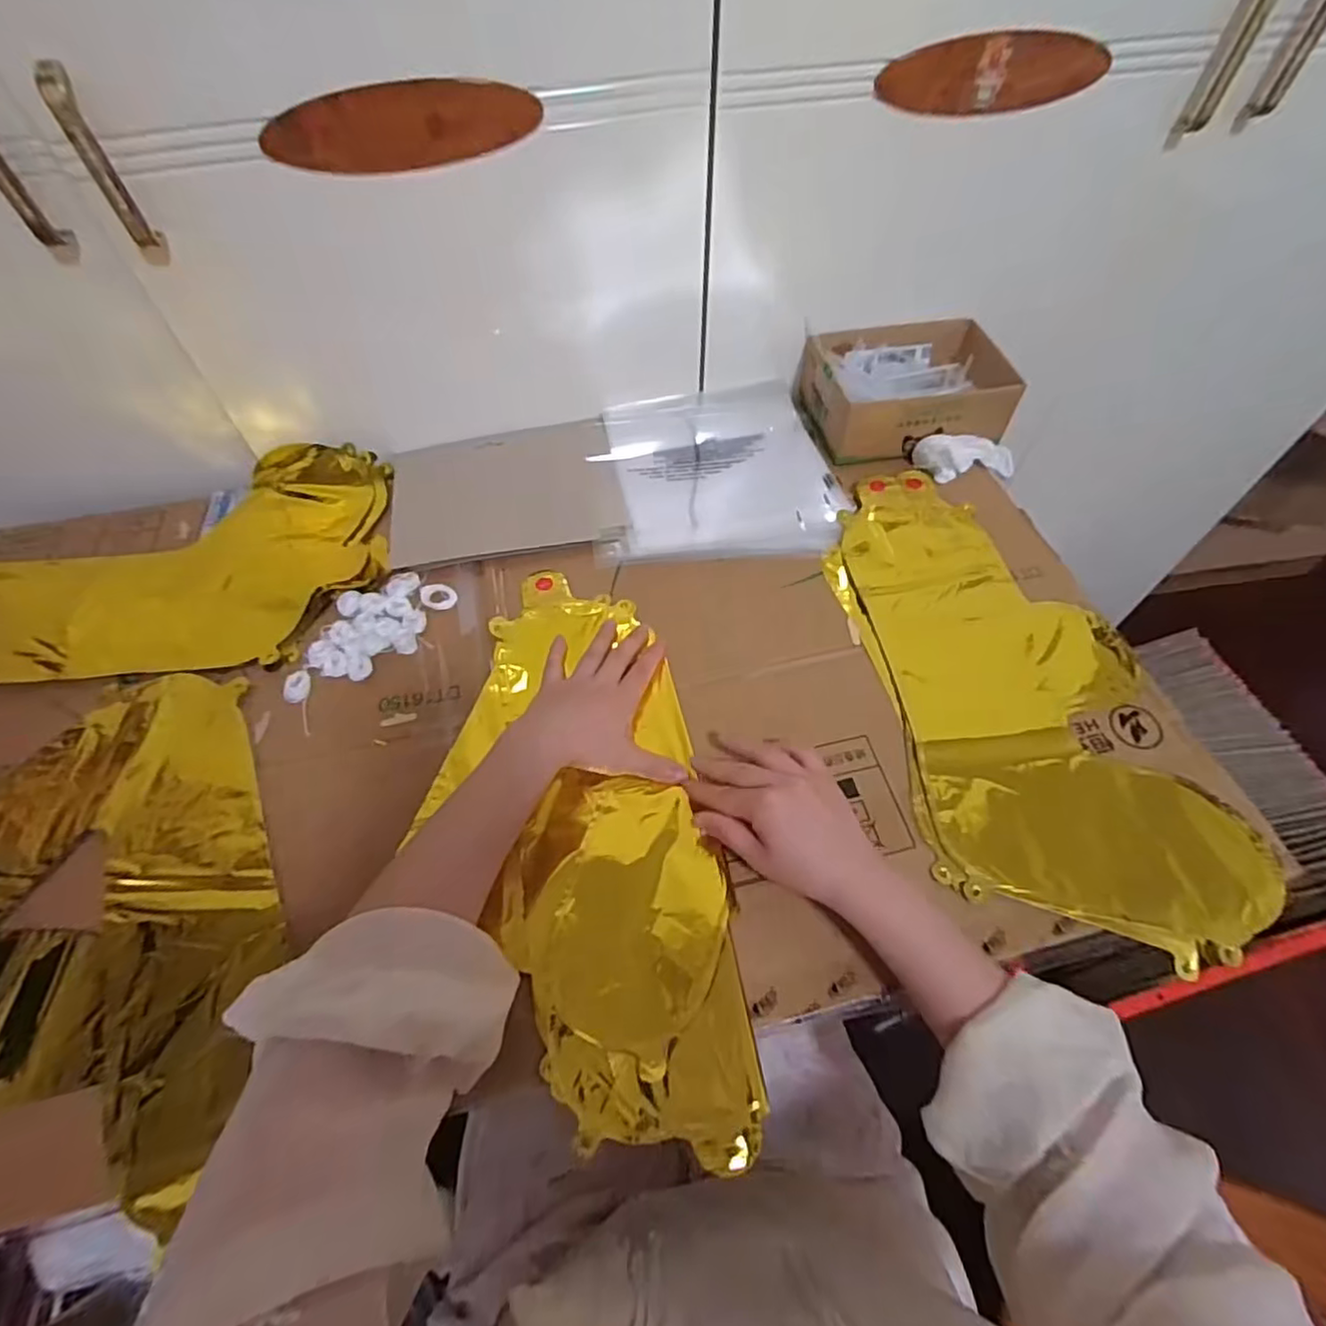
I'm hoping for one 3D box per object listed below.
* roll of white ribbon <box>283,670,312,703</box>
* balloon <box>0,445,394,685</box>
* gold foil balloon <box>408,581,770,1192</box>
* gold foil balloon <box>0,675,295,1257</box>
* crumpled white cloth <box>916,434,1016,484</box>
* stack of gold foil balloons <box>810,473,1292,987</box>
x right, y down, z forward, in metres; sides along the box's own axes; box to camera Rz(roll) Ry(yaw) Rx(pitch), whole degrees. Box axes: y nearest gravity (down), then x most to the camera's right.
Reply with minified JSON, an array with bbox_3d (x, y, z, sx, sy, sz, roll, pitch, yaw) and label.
[{"bbox_3d":[-0.290,0.018,0.519,0.018,0.007,0.027,-1,56,0],"label":"roll of white ribbon"},{"bbox_3d":[-0.457,-0.091,0.587,0.402,0.032,0.235,-4,56,-3],"label":"balloon"},{"bbox_3d":[-0.057,0.114,0.476,0.180,0.022,0.428,-15,58,-10],"label":"gold foil balloon"},{"bbox_3d":[-0.417,0.161,0.430,0.330,0.027,0.320,-1,56,-1],"label":"gold foil balloon"},{"bbox_3d":[0.306,-0.206,0.655,0.110,0.036,0.041,-4,55,-20],"label":"crumpled white cloth"},{"bbox_3d":[0.274,0.006,0.522,0.209,0.019,0.424,-7,56,-5],"label":"stack of gold foil balloons"}]

